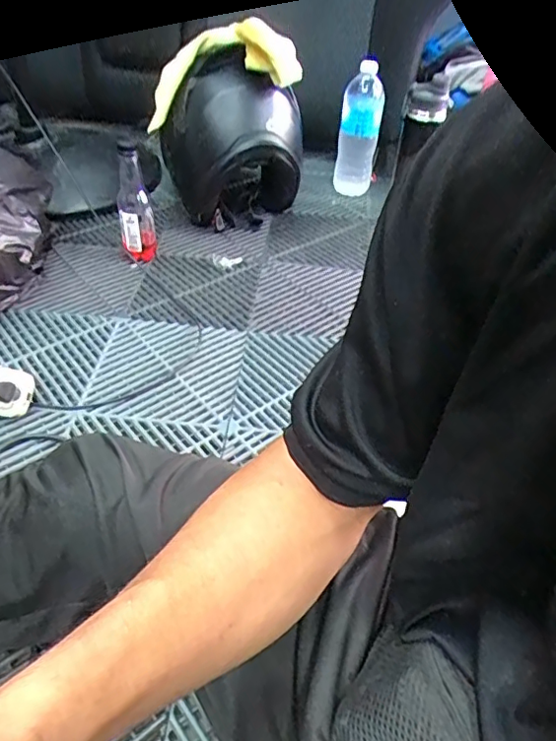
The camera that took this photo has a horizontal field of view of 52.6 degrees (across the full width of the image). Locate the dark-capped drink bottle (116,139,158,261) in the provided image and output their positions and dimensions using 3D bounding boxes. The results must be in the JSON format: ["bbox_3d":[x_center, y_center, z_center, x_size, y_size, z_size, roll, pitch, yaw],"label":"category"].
[{"bbox_3d":[-0.237,-0.279,0.937,0.060,0.188,0.068,-8,45,-14],"label":"dark-capped drink bottle"}]

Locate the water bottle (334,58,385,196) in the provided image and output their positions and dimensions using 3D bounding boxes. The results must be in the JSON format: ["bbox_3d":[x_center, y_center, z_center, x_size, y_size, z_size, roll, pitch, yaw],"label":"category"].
[{"bbox_3d":[0.162,-0.473,1.132,0.076,0.250,0.067,9,44,4],"label":"water bottle"}]

